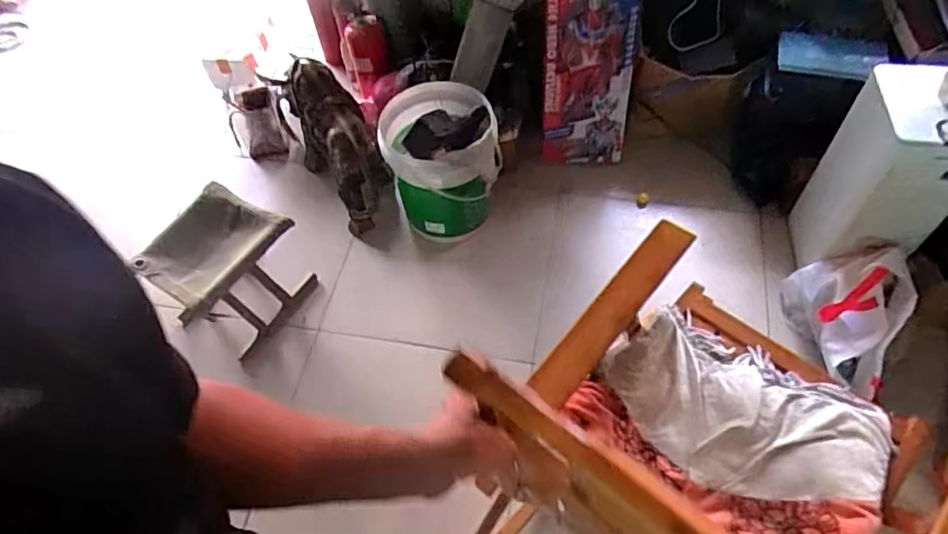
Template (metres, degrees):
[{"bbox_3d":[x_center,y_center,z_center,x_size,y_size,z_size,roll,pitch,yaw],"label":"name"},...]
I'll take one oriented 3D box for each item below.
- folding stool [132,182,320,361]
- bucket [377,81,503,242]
[{"bbox_3d":[-0.667,0.012,1.619,0.300,0.311,0.311,29,64,21],"label":"folding stool"},{"bbox_3d":[-0.091,-0.295,1.732,0.318,0.426,0.295,-2,57,3],"label":"bucket"}]

